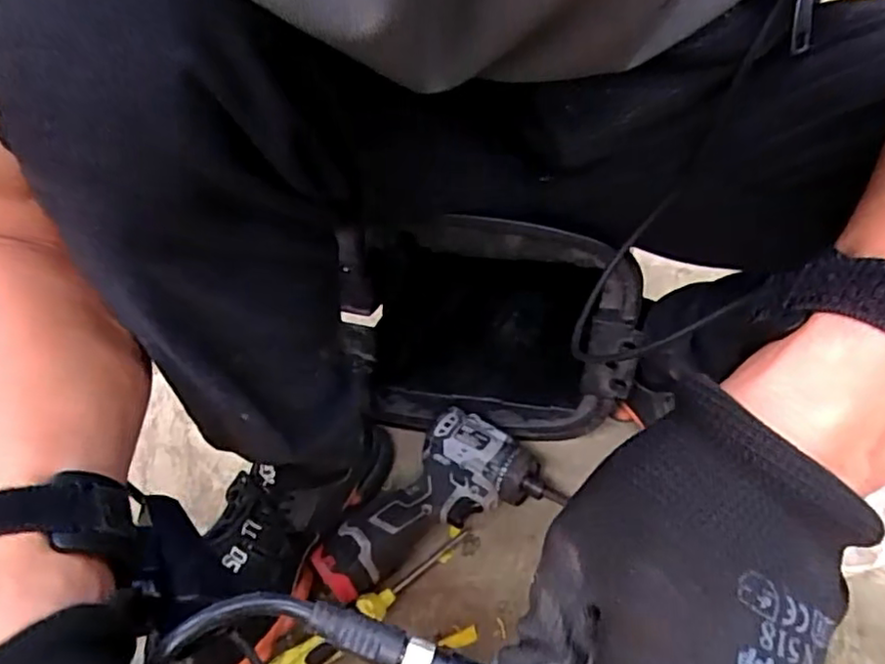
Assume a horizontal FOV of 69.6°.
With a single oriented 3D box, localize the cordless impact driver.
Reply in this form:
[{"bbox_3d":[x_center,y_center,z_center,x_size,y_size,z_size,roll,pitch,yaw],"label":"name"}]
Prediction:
[{"bbox_3d":[-0.003,0.166,0.547,0.117,0.051,0.191,28,55,30],"label":"cordless impact driver"}]

